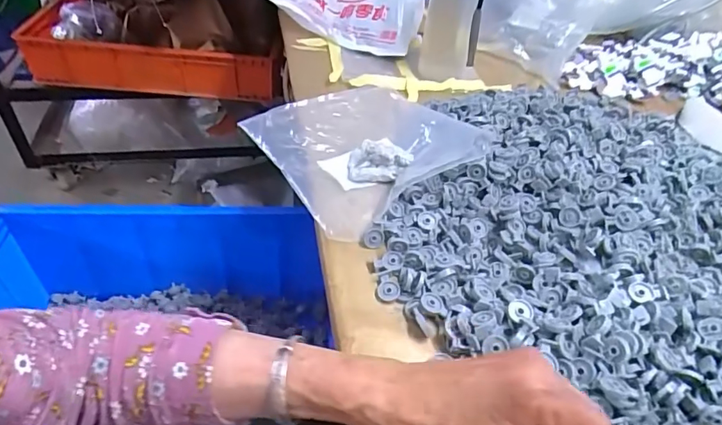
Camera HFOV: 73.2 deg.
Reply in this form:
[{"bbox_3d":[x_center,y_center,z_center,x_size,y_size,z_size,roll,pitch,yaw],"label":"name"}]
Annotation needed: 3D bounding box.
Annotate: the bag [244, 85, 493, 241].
[{"bbox_3d":[0.005,-0.088,0.536,0.202,0.048,0.210,-21,50,-26],"label":"bag"}]

